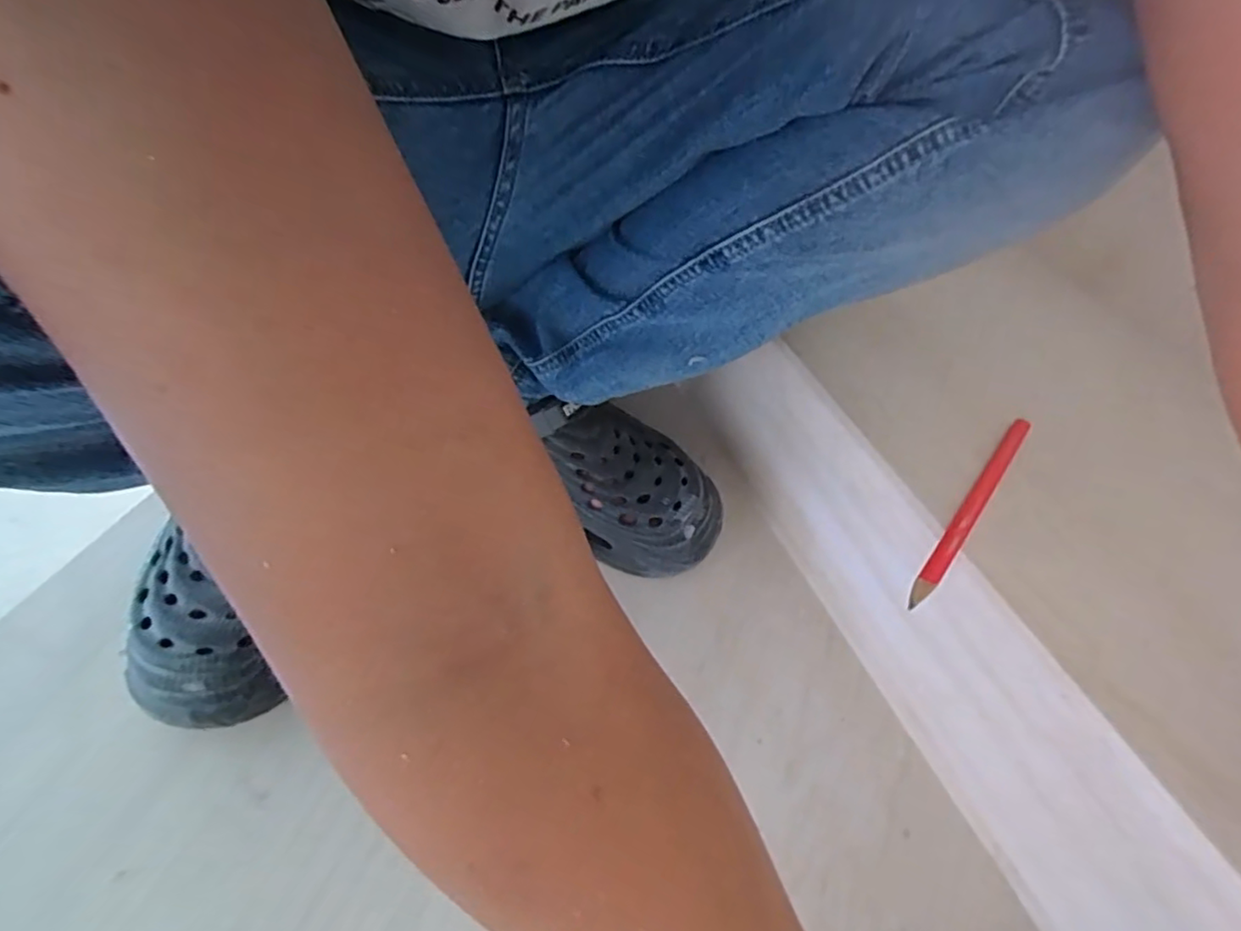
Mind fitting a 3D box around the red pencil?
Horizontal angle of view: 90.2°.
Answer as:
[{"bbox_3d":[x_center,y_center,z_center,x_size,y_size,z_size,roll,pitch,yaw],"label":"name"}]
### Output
[{"bbox_3d":[0.200,0.022,0.349,0.012,0.006,0.169,35,56,21],"label":"red pencil"}]

